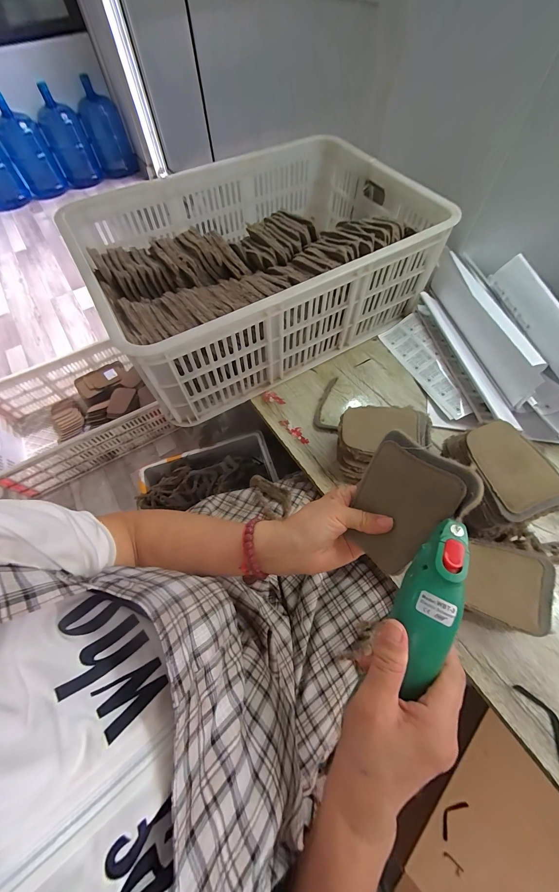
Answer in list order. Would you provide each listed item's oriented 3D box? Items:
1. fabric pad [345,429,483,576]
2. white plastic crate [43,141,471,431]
[{"bbox_3d":[0.113,0.056,0.282,0.008,0.122,0.092,3,30,-44],"label":"fabric pad"},{"bbox_3d":[-0.039,-0.369,0.601,0.597,0.201,0.451,-29,65,-13],"label":"white plastic crate"}]

